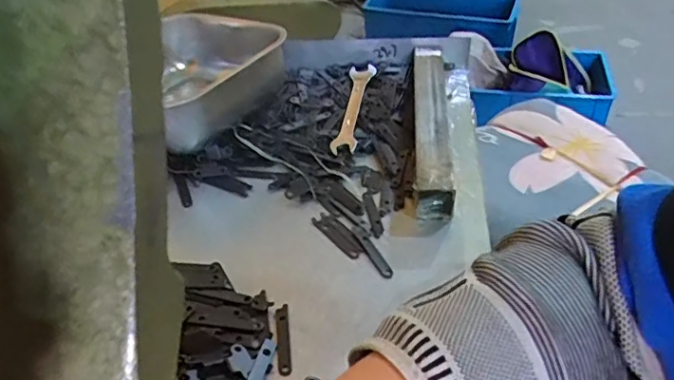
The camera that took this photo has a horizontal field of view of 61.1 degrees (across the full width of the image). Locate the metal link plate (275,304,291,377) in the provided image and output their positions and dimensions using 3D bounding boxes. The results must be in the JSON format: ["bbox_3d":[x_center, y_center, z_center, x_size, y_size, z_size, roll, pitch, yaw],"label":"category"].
[{"bbox_3d":[-0.035,0.096,0.369,0.008,0.004,0.052,-6,40,-3],"label":"metal link plate"}]

